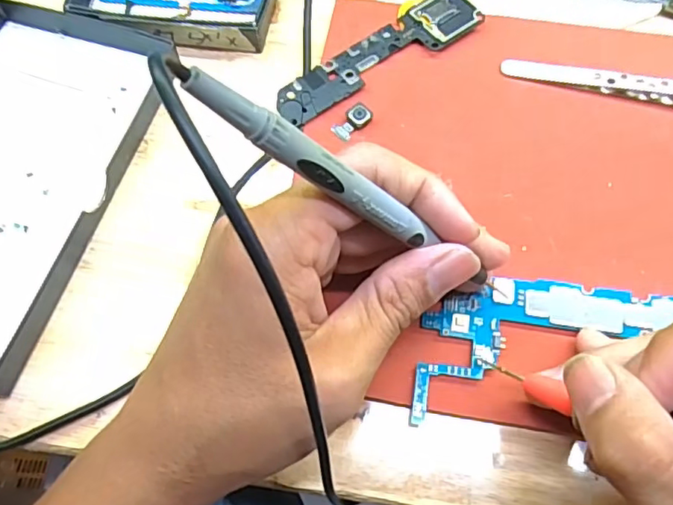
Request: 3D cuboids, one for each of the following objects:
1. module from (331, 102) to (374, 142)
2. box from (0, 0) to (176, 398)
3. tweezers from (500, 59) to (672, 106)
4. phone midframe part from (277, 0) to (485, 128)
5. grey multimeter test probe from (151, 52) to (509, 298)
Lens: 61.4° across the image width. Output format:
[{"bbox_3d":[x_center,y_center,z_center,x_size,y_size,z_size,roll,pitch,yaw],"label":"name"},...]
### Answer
[{"bbox_3d":[0.008,-0.061,0.259,0.011,0.004,0.020,42,76,17],"label":"module"},{"bbox_3d":[-0.153,-0.038,0.258,0.109,0.014,0.177,17,70,9],"label":"box"},{"bbox_3d":[0.143,-0.076,0.258,0.131,0.009,0.009,12,70,8],"label":"tweezers"},{"bbox_3d":[0.020,-0.094,0.273,0.107,0.005,0.026,-31,70,-9],"label":"phone midframe part"},{"bbox_3d":[0.013,-0.013,0.173,0.007,0.156,0.008,-10,61,43],"label":"grey multimeter test probe"}]

